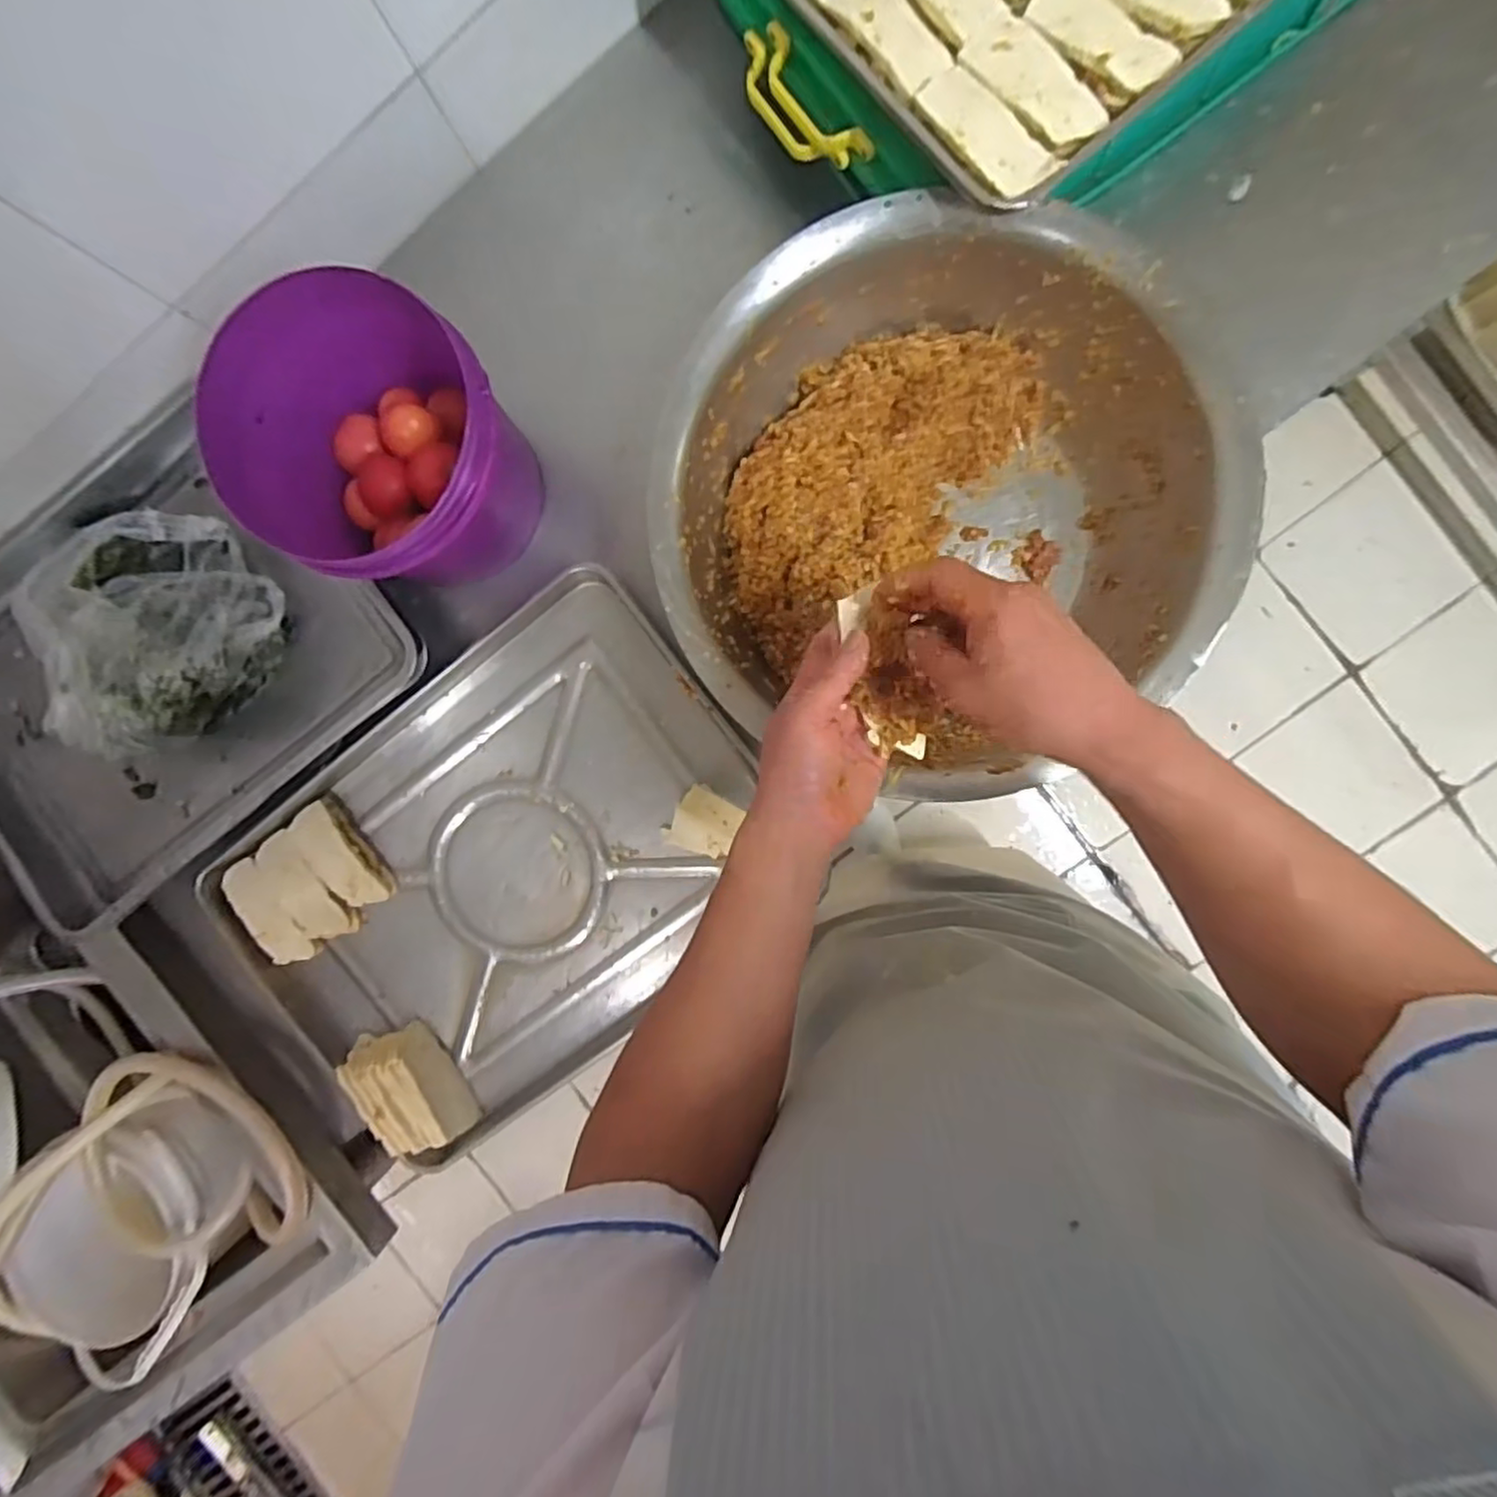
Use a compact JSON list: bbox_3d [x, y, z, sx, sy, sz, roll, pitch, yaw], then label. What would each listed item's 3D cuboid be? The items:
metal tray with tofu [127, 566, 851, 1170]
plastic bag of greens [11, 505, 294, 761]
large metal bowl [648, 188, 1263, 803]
[{"bbox_3d":[-0.278,0.153,0.731,0.635,0.068,0.405,-39,89,6],"label":"metal tray with tofu"},{"bbox_3d":[-0.589,-0.117,0.671,0.195,0.124,0.234,34,95,3],"label":"plastic bag of greens"},{"bbox_3d":[0.151,-0.202,0.626,0.444,0.153,0.443,0,93,5],"label":"large metal bowl"}]

